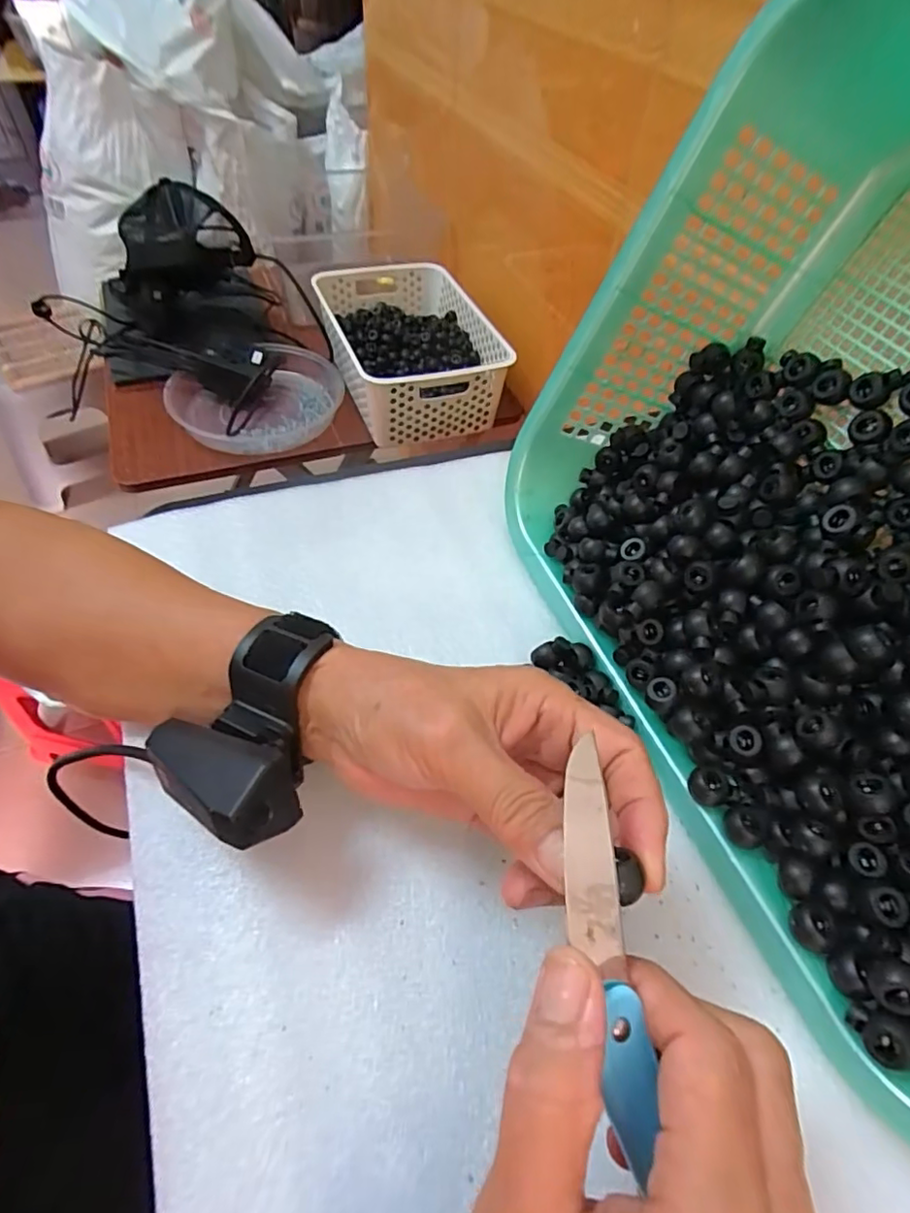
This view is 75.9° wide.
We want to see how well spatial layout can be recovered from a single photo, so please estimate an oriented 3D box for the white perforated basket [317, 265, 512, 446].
[{"bbox_3d":[-0.065,-0.367,0.839,0.204,0.107,0.318,-17,55,-16],"label":"white perforated basket"}]

